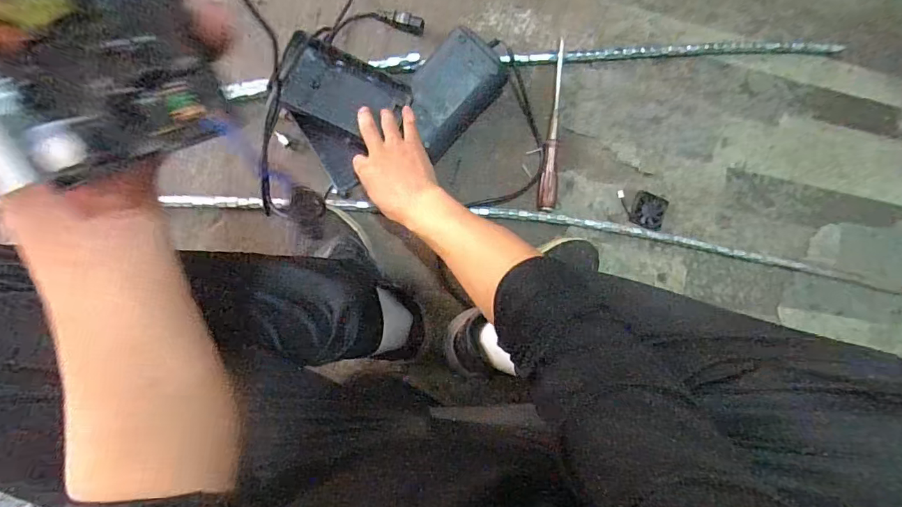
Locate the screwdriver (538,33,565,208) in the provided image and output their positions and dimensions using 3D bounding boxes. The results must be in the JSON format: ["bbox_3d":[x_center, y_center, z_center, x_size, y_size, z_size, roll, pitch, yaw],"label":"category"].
[{"bbox_3d":[0.155,-0.187,0.677,0.026,0.022,0.246,6,90,-7],"label":"screwdriver"}]

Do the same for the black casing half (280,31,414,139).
[{"bbox_3d":[-0.135,-0.208,0.582,0.152,0.035,0.088,20,88,-7],"label":"black casing half"}]

